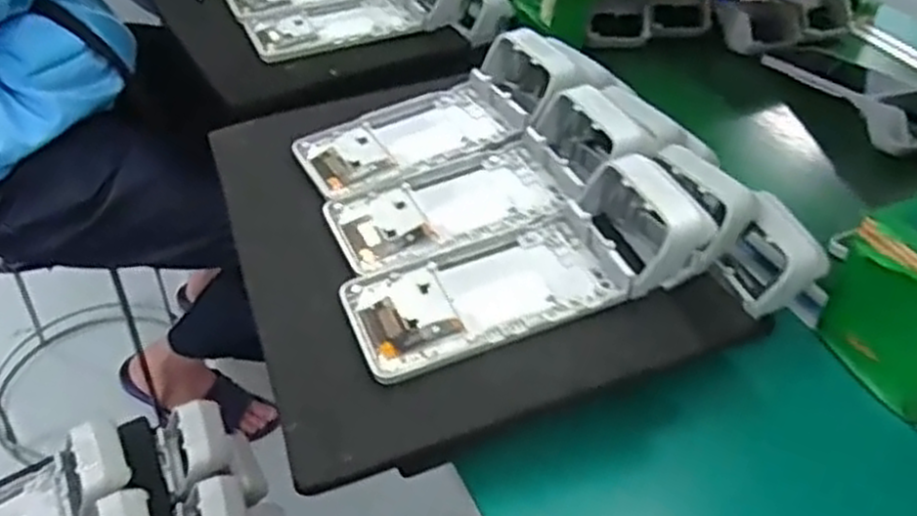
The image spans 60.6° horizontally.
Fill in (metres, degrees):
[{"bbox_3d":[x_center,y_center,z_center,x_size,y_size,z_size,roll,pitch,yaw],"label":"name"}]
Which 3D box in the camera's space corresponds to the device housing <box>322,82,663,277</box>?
[{"bbox_3d":[0.033,-0.064,0.543,0.246,0.059,0.091,-14,44,-19],"label":"device housing"}]

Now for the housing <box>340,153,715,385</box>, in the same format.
[{"bbox_3d":[0.044,-0.001,0.478,0.224,0.062,0.091,-16,45,-20],"label":"housing"}]

